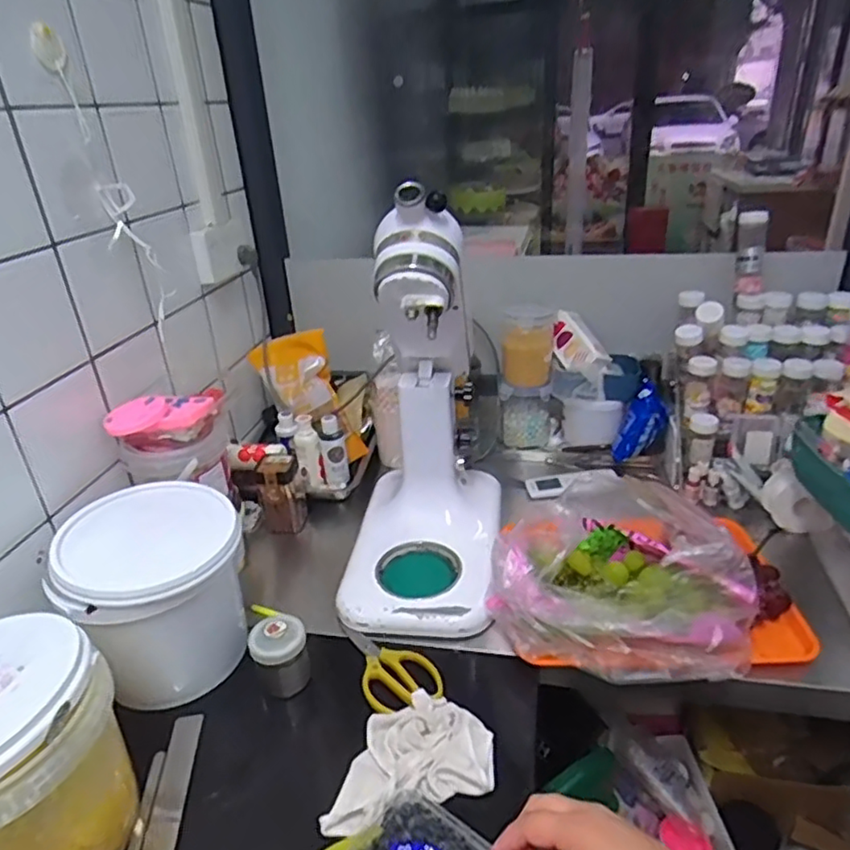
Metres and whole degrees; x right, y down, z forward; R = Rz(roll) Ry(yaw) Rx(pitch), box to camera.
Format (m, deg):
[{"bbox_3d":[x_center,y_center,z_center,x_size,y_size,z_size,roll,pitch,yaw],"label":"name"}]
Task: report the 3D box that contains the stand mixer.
[{"bbox_3d":[-0.012,-0.012,0.857,0.215,0.505,0.341,0,28,6],"label":"stand mixer"}]

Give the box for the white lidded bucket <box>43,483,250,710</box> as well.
[{"bbox_3d":[-0.328,0.217,0.784,0.206,0.232,0.182,-17,30,-25],"label":"white lidded bucket"}]

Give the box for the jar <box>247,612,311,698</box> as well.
[{"bbox_3d":[-0.180,0.281,0.771,0.067,0.076,0.062,-14,29,-20],"label":"jar"}]

